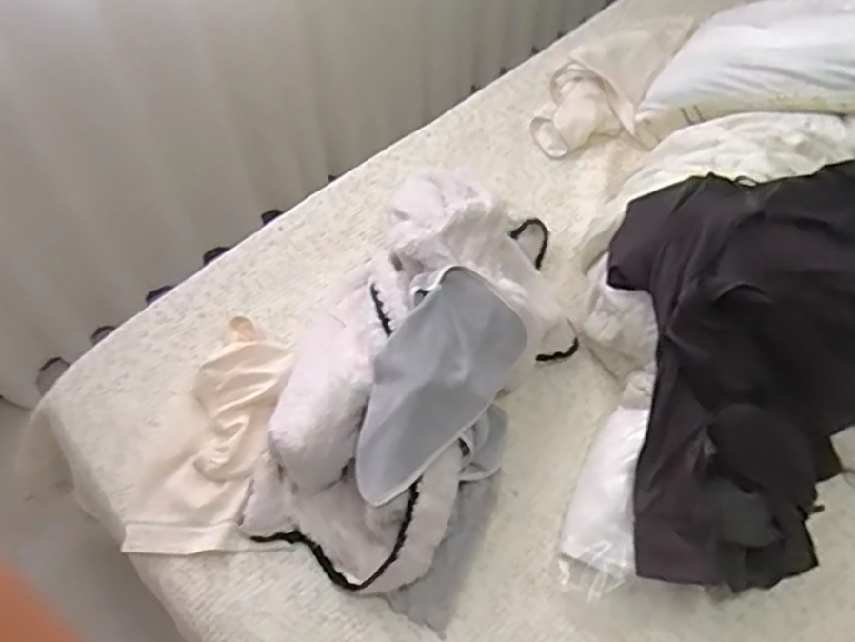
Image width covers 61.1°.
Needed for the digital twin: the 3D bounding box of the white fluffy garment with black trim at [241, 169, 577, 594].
[{"bbox_3d":[-0.014,0.032,0.984,0.323,0.182,0.595,29,62,17],"label":"white fluffy garment with black trim"}]

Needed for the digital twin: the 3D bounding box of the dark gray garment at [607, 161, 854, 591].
[{"bbox_3d":[0.520,0.039,0.941,0.606,0.248,0.461,-11,58,-6],"label":"dark gray garment"}]

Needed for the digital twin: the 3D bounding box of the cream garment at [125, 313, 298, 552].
[{"bbox_3d":[-0.284,0.149,0.983,0.156,0.058,0.343,15,59,9],"label":"cream garment"}]

